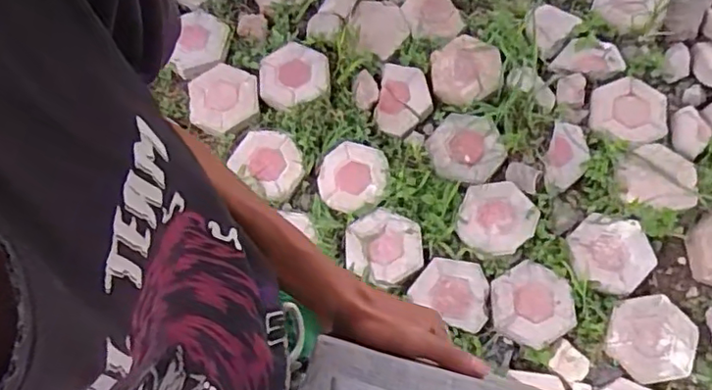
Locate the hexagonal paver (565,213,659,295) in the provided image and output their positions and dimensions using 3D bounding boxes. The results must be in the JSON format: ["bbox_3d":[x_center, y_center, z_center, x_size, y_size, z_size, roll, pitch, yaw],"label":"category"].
[{"bbox_3d":[0.644,0.148,1.493,0.189,0.036,0.197,-40,76,-11],"label":"hexagonal paver"}]

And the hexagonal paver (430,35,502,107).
[{"bbox_3d":[0.306,-0.360,1.652,0.185,0.043,0.213,-1,72,1],"label":"hexagonal paver"}]

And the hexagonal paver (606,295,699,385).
[{"bbox_3d":[0.717,0.345,1.417,0.204,0.058,0.205,13,73,5],"label":"hexagonal paver"}]

